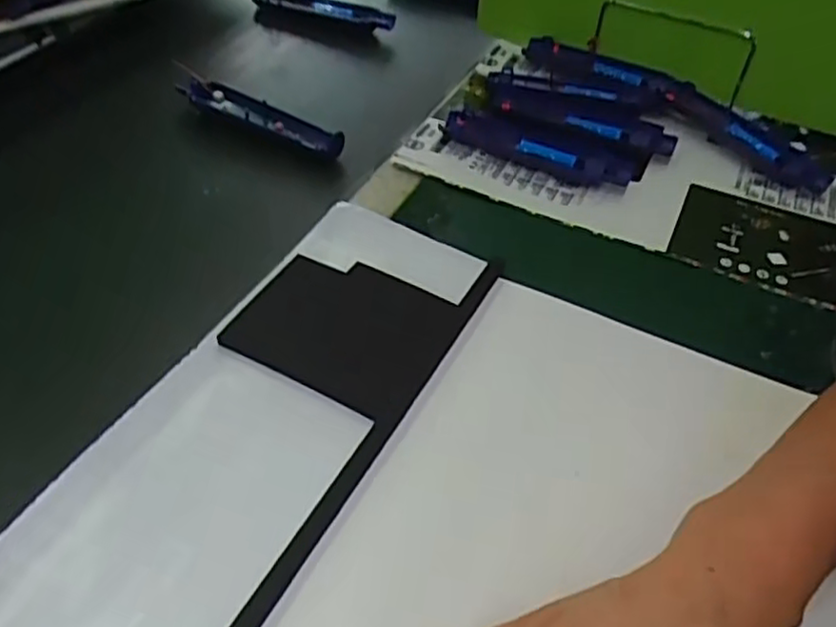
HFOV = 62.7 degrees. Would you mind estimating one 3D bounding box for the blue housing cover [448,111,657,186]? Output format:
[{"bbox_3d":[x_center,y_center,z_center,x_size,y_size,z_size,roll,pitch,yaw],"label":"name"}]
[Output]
[{"bbox_3d":[0.110,-0.146,0.594,0.170,0.021,0.044,17,49,11],"label":"blue housing cover"}]

